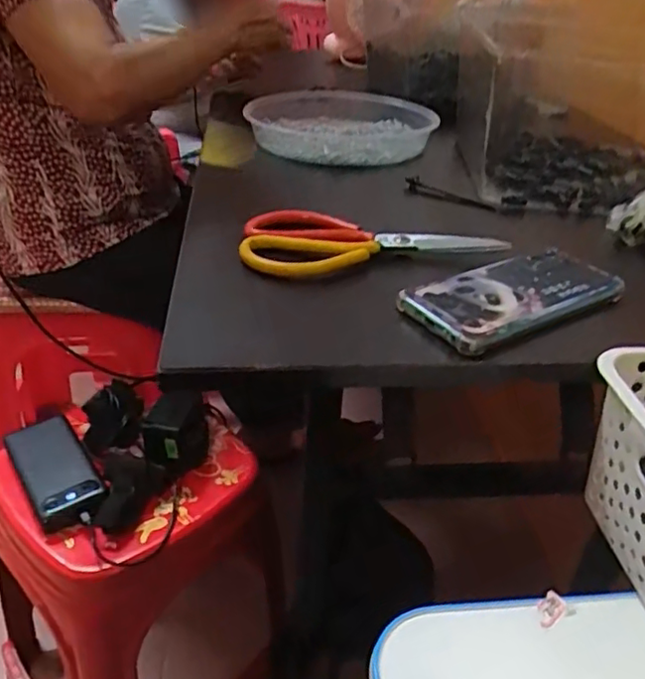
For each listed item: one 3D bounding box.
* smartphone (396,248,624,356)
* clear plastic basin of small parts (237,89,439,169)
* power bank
[{"bbox_3d":[0.142,-0.033,0.456,0.169,0.017,0.075,-19,39,-31],"label":"smartphone"},{"bbox_3d":[0.024,-0.275,0.802,0.226,0.044,0.217,2,33,-2],"label":"clear plastic basin of small parts"},{"bbox_3d":[-0.297,0.143,0.693,0.072,0.025,0.167,-19,39,-30],"label":"power bank"}]

